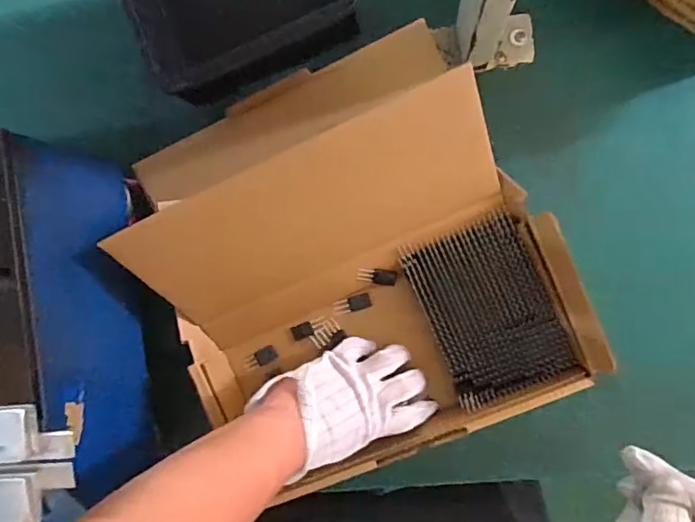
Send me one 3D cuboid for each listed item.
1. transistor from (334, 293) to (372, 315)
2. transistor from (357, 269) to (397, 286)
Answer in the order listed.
[{"bbox_3d":[0.005,0.044,0.531,0.038,0.005,0.015,-15,89,8],"label":"transistor"},{"bbox_3d":[0.030,0.015,0.520,0.040,0.005,0.020,7,120,-3],"label":"transistor"}]

